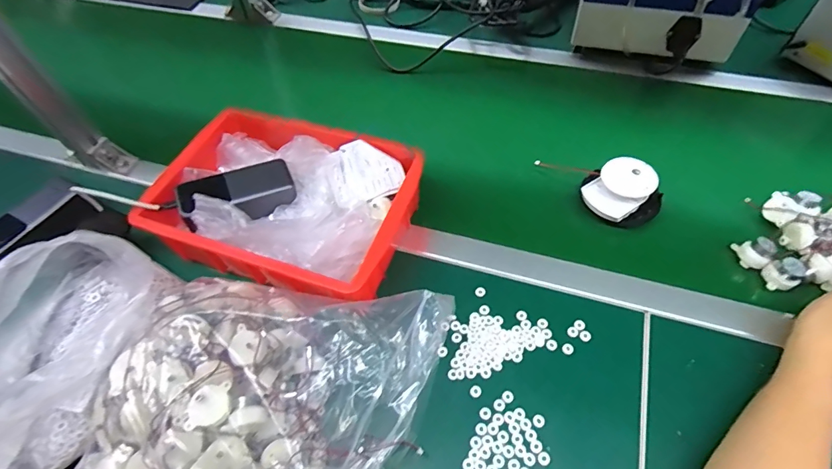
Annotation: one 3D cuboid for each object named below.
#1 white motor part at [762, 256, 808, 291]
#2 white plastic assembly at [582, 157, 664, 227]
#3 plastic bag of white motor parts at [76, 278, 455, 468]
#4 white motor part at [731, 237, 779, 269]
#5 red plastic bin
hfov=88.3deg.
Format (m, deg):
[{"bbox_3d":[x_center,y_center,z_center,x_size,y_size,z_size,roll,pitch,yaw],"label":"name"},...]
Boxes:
[{"bbox_3d":[0.405,0.044,0.470,0.029,0.026,0.030,3,55,7],"label":"white motor part"},{"bbox_3d":[0.257,-0.051,0.538,0.090,0.054,0.075,26,60,21],"label":"white plastic assembly"},{"bbox_3d":[-0.129,0.144,0.394,0.310,0.111,0.186,1,54,6],"label":"plastic bag of white motor parts"},{"bbox_3d":[0.387,0.020,0.489,0.025,0.029,0.037,-19,55,-9],"label":"white motor part"},{"bbox_3d":[-0.149,-0.042,0.517,0.289,0.107,0.211,17,58,17],"label":"red plastic bin"}]

